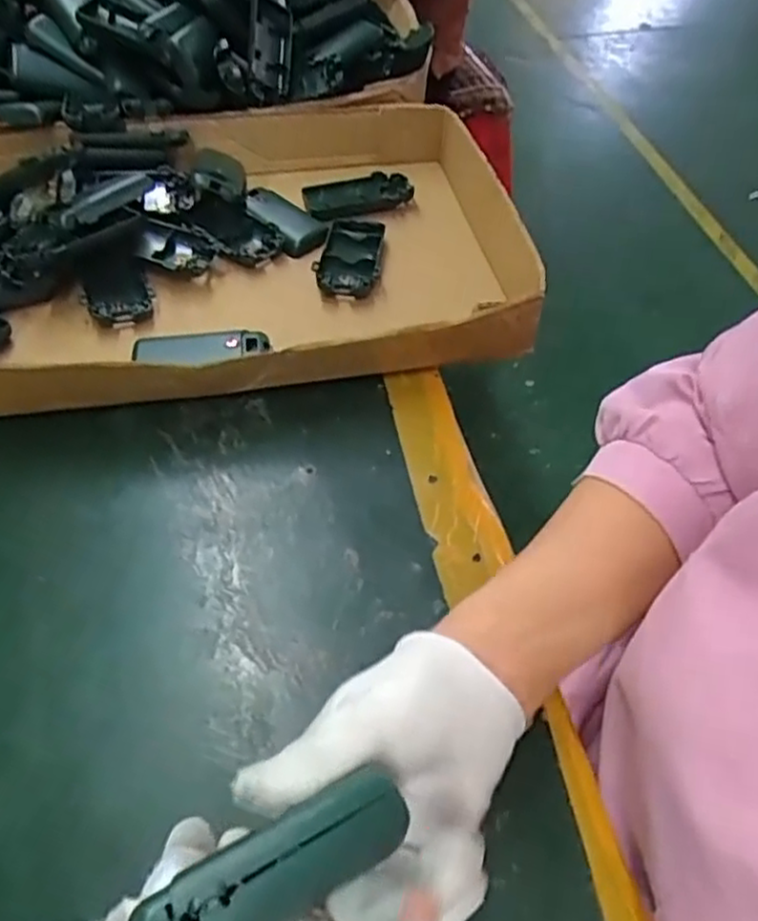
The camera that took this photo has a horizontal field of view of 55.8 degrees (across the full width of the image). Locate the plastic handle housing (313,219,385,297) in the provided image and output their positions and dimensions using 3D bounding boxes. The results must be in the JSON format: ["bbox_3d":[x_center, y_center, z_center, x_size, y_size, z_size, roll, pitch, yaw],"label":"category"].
[{"bbox_3d":[-0.022,-0.165,0.579,0.049,0.015,0.097,6,51,3],"label":"plastic handle housing"}]

